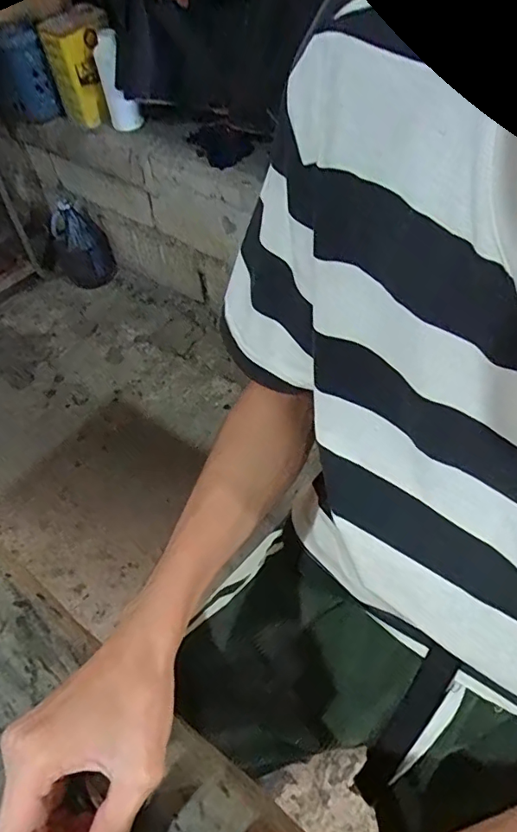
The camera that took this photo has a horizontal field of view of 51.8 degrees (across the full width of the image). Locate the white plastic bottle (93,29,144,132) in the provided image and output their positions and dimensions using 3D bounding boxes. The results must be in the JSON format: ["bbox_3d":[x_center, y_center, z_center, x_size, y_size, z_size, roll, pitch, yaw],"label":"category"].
[{"bbox_3d":[-0.390,-0.910,1.453,0.067,0.240,0.086,-21,19,-15],"label":"white plastic bottle"}]

